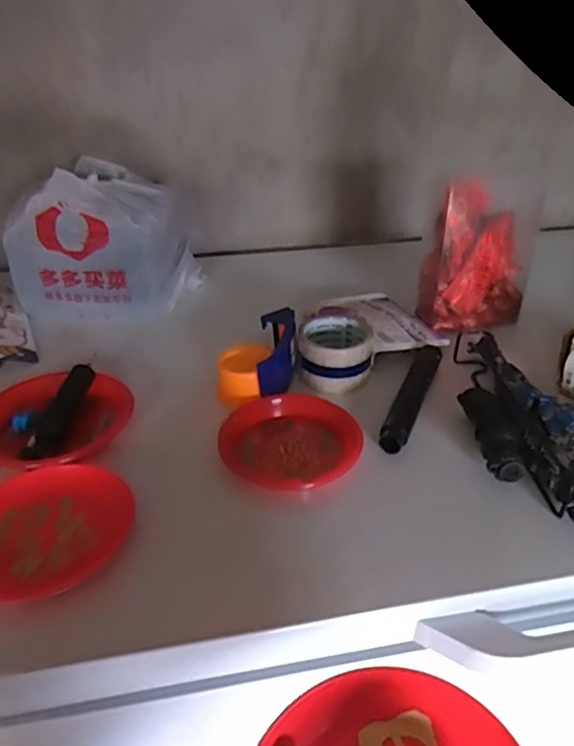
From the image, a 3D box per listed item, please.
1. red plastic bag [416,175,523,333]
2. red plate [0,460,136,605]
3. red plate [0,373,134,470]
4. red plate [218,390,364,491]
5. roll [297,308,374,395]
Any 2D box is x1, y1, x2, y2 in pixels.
[{"bbox_3d":[0.249,-0.151,0.777,0.133,0.177,0.075,-13,35,-19],"label":"red plastic bag"},{"bbox_3d":[-0.209,0.134,0.504,0.143,0.017,0.140,0,33,0],"label":"red plate"},{"bbox_3d":[-0.255,0.051,0.633,0.159,0.024,0.150,0,33,0],"label":"red plate"},{"bbox_3d":[0.005,0.068,0.603,0.143,0.034,0.112,12,35,19],"label":"red plate"},{"bbox_3d":[0.058,-0.023,0.709,0.090,0.063,0.090,2,33,3],"label":"roll"}]

